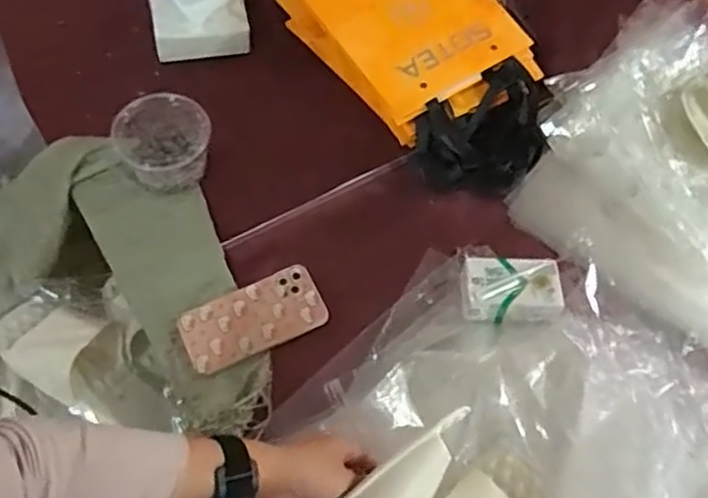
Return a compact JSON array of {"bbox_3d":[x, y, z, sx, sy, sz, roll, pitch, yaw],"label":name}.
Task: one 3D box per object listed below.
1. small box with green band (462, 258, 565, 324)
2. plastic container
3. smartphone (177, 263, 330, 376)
[{"bbox_3d":[0.183,0.048,0.768,0.111,0.039,0.071,0,63,-3],"label":"small box with green band"},{"bbox_3d":[-0.240,-0.134,0.823,0.105,0.097,0.111,1,63,-2],"label":"plastic container"},{"bbox_3d":[-0.118,0.082,0.767,0.164,0.009,0.082,-22,66,-13],"label":"smartphone"}]

